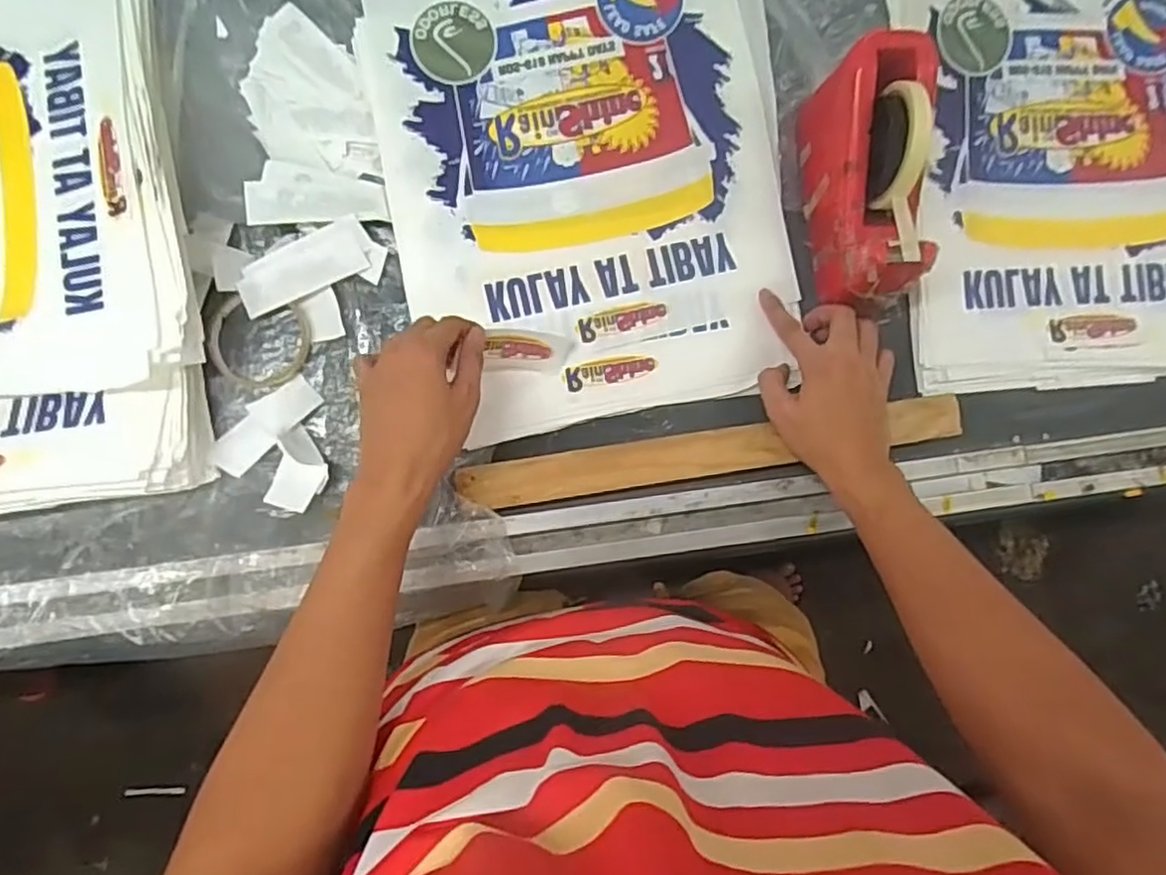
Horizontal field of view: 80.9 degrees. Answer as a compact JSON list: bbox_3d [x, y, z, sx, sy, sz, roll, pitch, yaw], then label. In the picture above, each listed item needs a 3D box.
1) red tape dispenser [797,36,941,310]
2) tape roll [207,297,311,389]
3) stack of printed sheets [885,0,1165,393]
[{"bbox_3d":[0.239,-0.218,0.563,0.074,0.101,0.207,3,87,-3],"label":"red tape dispenser"},{"bbox_3d":[-0.277,-0.081,0.589,0.083,0.014,0.074,5,87,-3],"label":"tape roll"},{"bbox_3d":[0.468,-0.261,0.628,0.367,0.030,0.410,-6,86,-6],"label":"stack of printed sheets"}]

